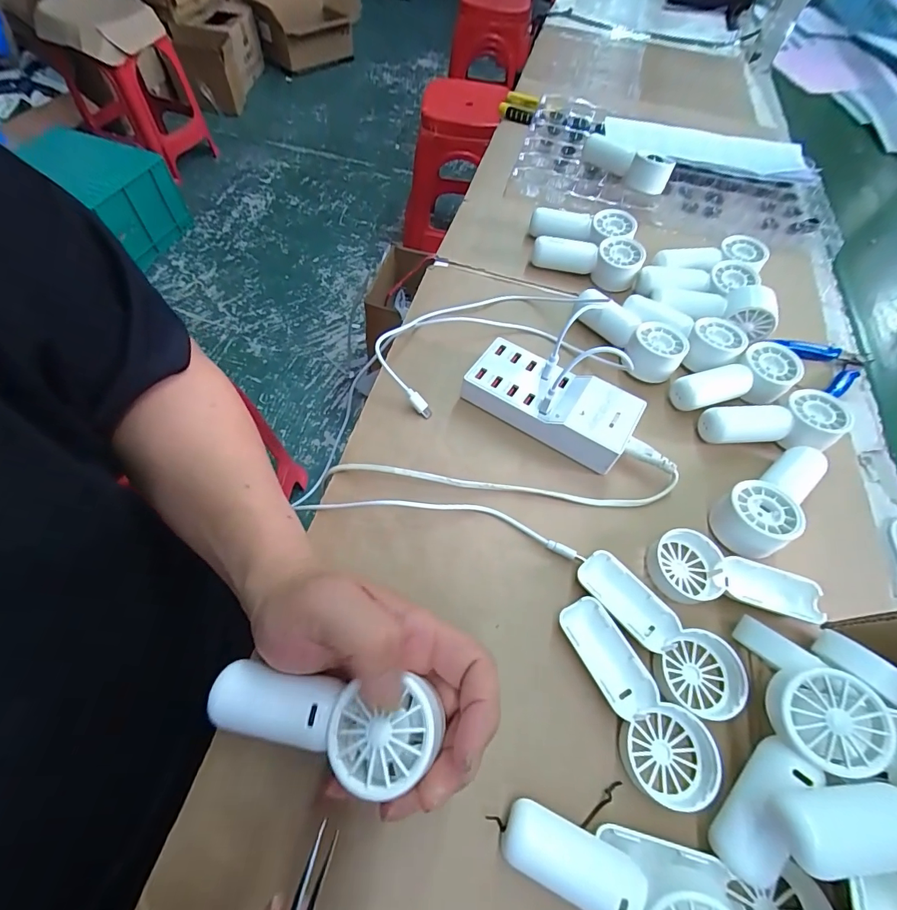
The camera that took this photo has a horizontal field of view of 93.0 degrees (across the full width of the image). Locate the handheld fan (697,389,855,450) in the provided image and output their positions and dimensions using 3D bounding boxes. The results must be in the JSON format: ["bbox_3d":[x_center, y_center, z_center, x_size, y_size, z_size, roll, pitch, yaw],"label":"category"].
[{"bbox_3d":[0.270,-0.023,0.350,0.115,0.027,0.045,-8,61,-9],"label":"handheld fan"}]

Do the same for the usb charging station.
[{"bbox_3d":[0.083,-0.045,0.348,0.135,0.033,0.064,32,63,13],"label":"usb charging station"}]

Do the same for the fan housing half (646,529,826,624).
[{"bbox_3d":[0.196,0.082,0.291,0.108,0.013,0.045,10,60,1],"label":"fan housing half"}]

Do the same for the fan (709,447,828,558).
[{"bbox_3d":[0.243,0.031,0.314,0.114,0.028,0.045,-30,67,-20],"label":"fan"}]

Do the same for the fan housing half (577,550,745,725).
[{"bbox_3d":[0.129,0.112,0.269,0.110,0.014,0.044,39,64,17],"label":"fan housing half"}]

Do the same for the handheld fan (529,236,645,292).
[{"bbox_3d":[0.144,-0.202,0.445,0.108,0.032,0.037,6,60,-1],"label":"handheld fan"}]

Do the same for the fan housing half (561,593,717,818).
[{"bbox_3d":[0.110,0.140,0.252,0.046,0.017,0.112,-17,63,-14],"label":"fan housing half"}]

